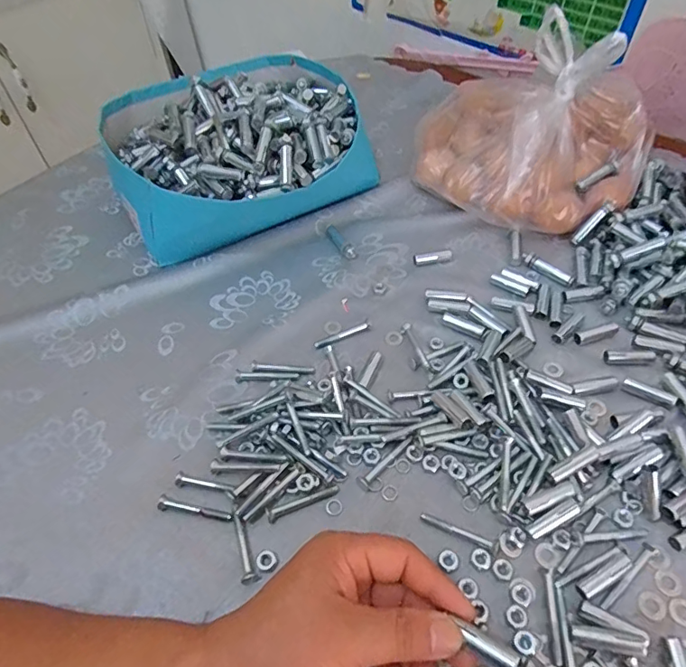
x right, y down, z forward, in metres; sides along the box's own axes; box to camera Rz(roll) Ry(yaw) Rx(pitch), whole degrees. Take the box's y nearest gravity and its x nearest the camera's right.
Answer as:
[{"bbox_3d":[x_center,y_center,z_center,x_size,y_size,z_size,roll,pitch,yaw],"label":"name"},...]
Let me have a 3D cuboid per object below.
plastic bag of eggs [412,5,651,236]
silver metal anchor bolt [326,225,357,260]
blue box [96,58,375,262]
[{"bbox_3d":[0.201,-0.226,0.537,0.192,0.156,0.219,-30,56,-19],"label":"plastic bag of eggs"},{"bbox_3d":[-0.001,-0.099,0.547,0.016,0.009,0.052,-23,54,-14],"label":"silver metal anchor bolt"},{"bbox_3d":[-0.126,-0.224,0.587,0.278,0.112,0.288,-21,54,-13],"label":"blue box"}]

